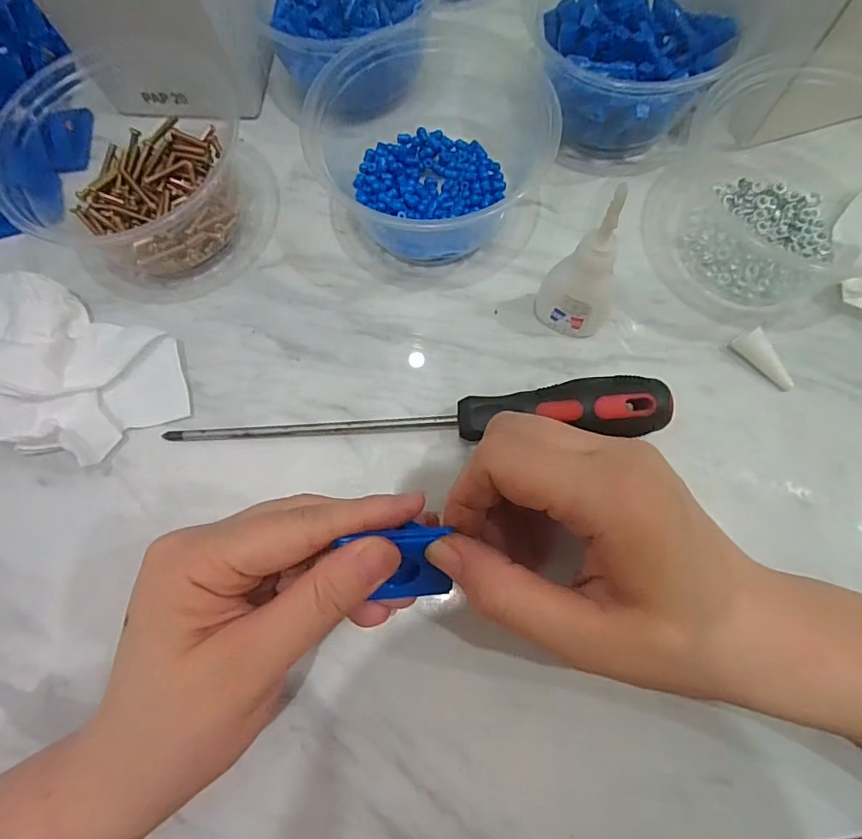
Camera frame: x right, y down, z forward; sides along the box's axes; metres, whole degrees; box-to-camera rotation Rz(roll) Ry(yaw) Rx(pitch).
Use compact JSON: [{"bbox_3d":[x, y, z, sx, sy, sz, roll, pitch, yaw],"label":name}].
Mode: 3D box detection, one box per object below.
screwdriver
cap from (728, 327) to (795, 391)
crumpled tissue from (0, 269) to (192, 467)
[{"bbox_3d":[-0.009,-0.003,0.232,0.231,0.032,0.025,-1,75,1],"label":"screwdriver"},{"bbox_3d":[0.165,-0.028,0.243,0.011,0.011,0.034,-30,76,-6],"label":"cap"},{"bbox_3d":[-0.194,-0.029,0.244,0.140,0.033,0.076,24,77,7],"label":"crumpled tissue"}]

